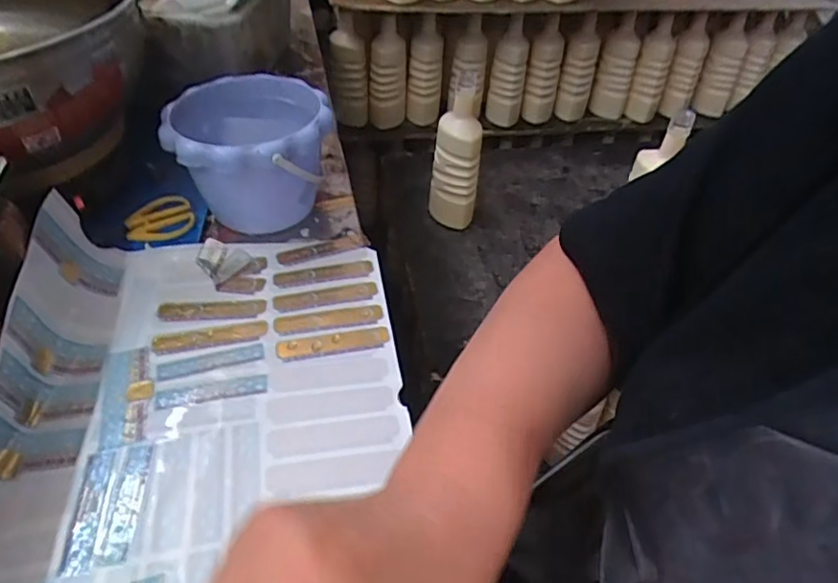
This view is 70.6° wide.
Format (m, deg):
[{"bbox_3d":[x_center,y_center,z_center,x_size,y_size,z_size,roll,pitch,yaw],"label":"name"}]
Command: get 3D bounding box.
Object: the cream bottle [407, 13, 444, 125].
[{"bbox_3d":[0.014,-0.495,1.324,0.077,0.253,0.077,4,42,-1],"label":"cream bottle"}]

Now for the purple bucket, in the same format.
[{"bbox_3d":[-0.166,-0.129,0.588,0.153,0.118,0.153,-4,45,-6],"label":"purple bucket"}]

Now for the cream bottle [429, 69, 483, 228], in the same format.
[{"bbox_3d":[0.064,-0.222,0.990,0.077,0.254,0.068,4,42,-1],"label":"cream bottle"}]

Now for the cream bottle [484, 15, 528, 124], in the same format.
[{"bbox_3d":[0.216,-0.535,1.412,0.081,0.246,0.092,11,43,6],"label":"cream bottle"}]

